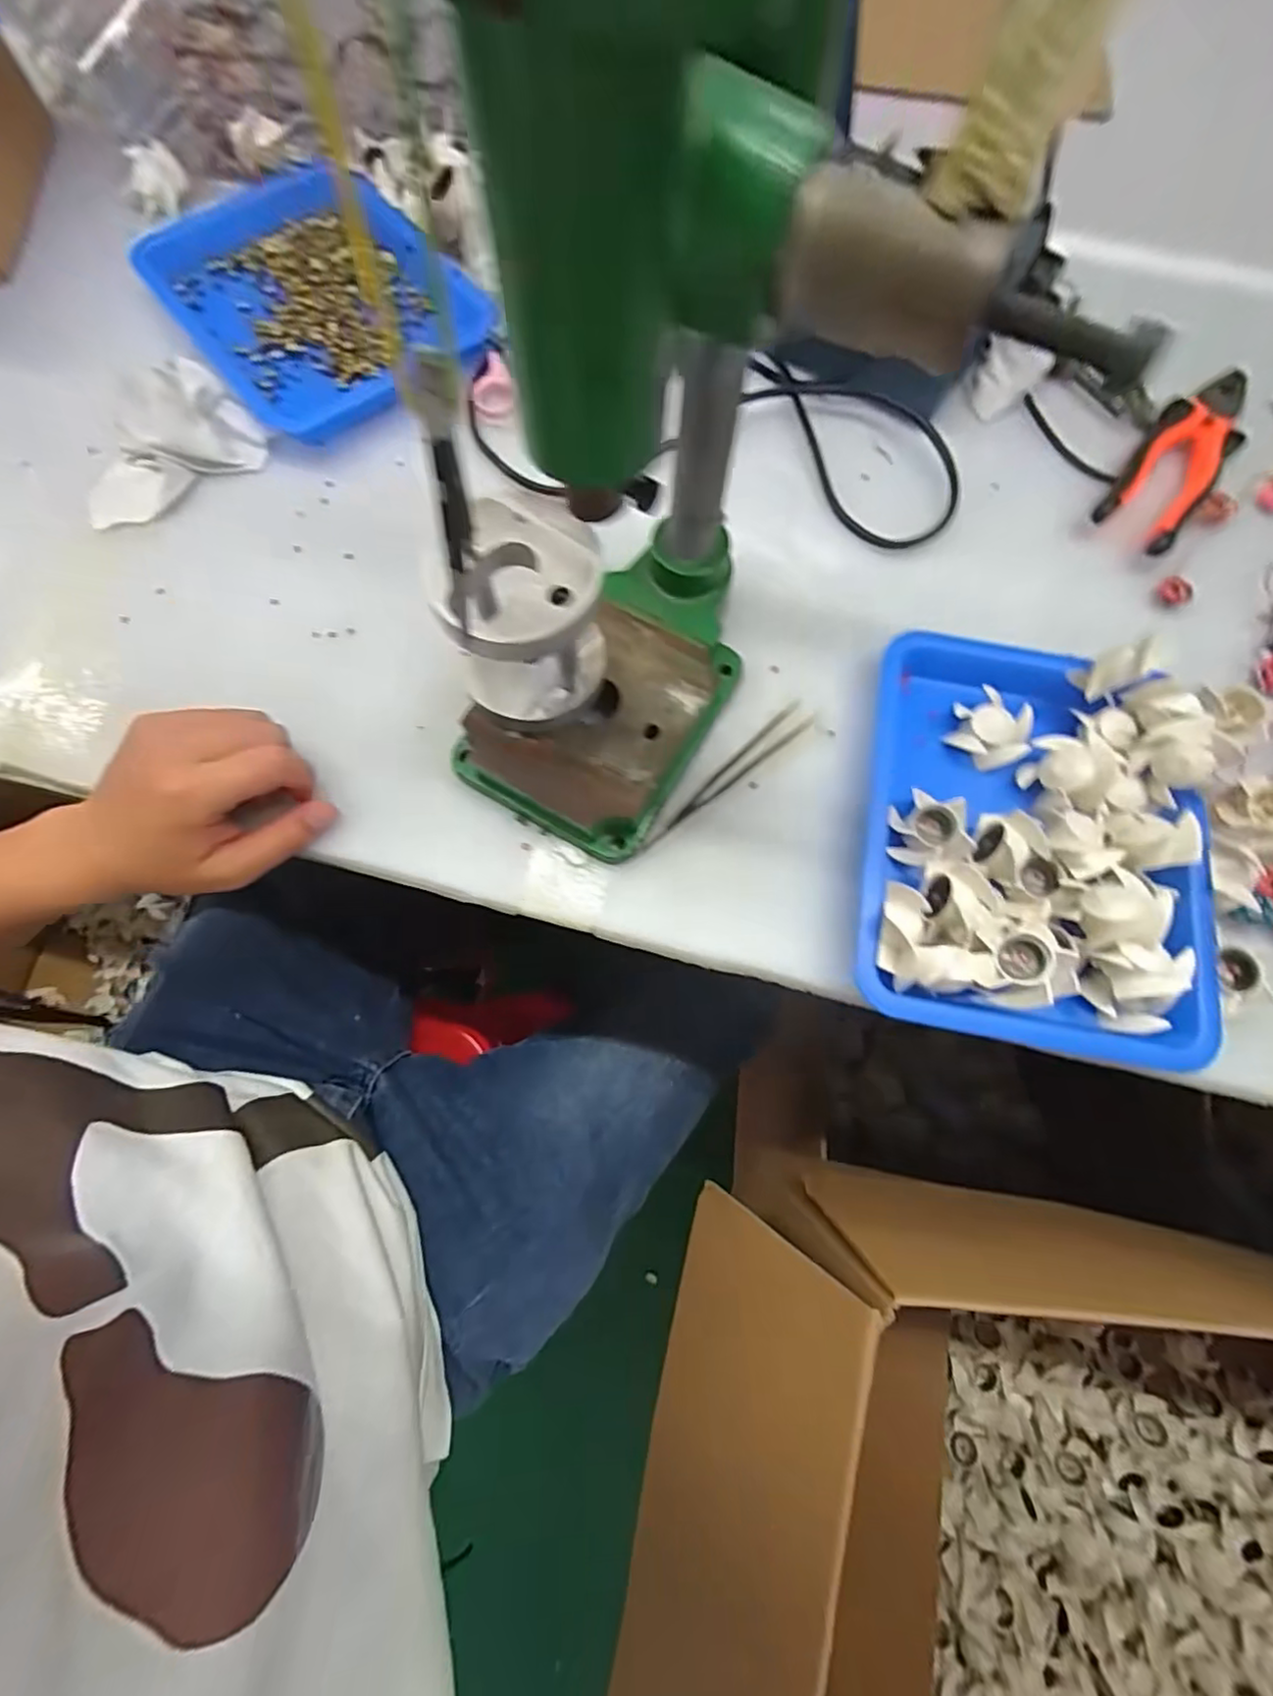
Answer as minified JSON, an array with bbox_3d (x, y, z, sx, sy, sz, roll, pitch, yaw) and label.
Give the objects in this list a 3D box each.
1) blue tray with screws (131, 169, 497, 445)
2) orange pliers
[{"bbox_3d":[-0.228,-0.392,0.443,0.178,0.033,0.231,-36,78,-11],"label":"blue tray with screws"},{"bbox_3d":[0.363,-0.263,0.412,0.051,0.025,0.180,38,76,9],"label":"orange pliers"}]

